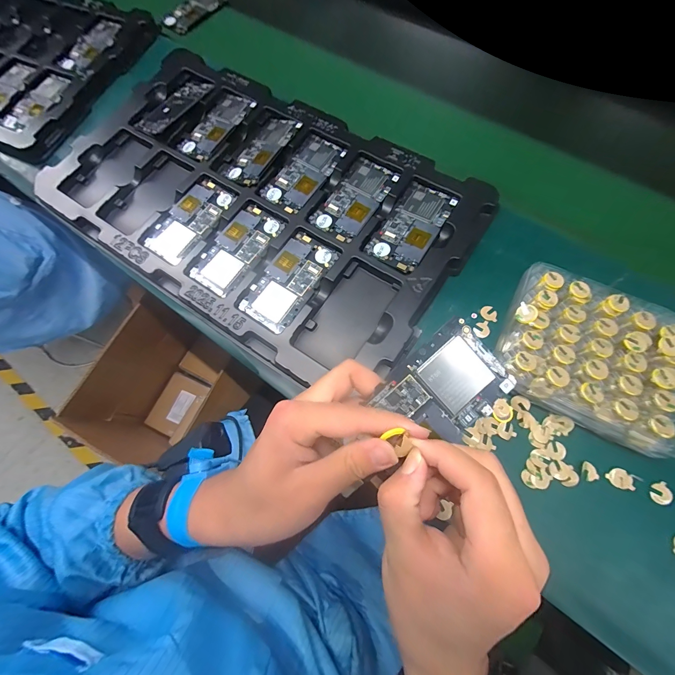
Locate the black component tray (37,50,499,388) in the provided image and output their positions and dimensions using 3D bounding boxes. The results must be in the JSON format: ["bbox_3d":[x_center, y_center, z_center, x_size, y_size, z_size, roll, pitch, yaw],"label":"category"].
[{"bbox_3d":[-0.114,-0.190,0.423,0.552,0.030,0.322,33,73,14],"label":"black component tray"}]

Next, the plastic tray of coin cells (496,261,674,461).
[{"bbox_3d":[0.263,0.017,0.328,0.177,0.045,0.148,25,74,10],"label":"plastic tray of coin cells"}]

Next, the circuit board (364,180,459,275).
[{"bbox_3d":[0.093,-0.139,0.390,0.065,0.007,0.123,32,75,12],"label":"circuit board"}]

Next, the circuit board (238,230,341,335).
[{"bbox_3d":[-0.059,-0.071,0.385,0.068,0.006,0.128,32,77,12],"label":"circuit board"}]

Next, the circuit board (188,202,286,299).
[{"bbox_3d":[-0.129,-0.114,0.404,0.067,0.011,0.125,34,76,13],"label":"circuit board"}]

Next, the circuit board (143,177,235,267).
[{"bbox_3d":[-0.199,-0.157,0.424,0.066,0.005,0.126,32,77,10],"label":"circuit board"}]

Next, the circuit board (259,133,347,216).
[{"bbox_3d":[-0.046,-0.227,0.433,0.064,0.009,0.123,33,76,13],"label":"circuit board"}]

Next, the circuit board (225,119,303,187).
[{"bbox_3d":[-0.106,-0.267,0.448,0.055,0.004,0.121,28,78,19],"label":"circuit board"}]

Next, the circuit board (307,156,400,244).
[{"bbox_3d":[0.023,-0.182,0.414,0.067,0.011,0.124,33,76,12],"label":"circuit board"}]

